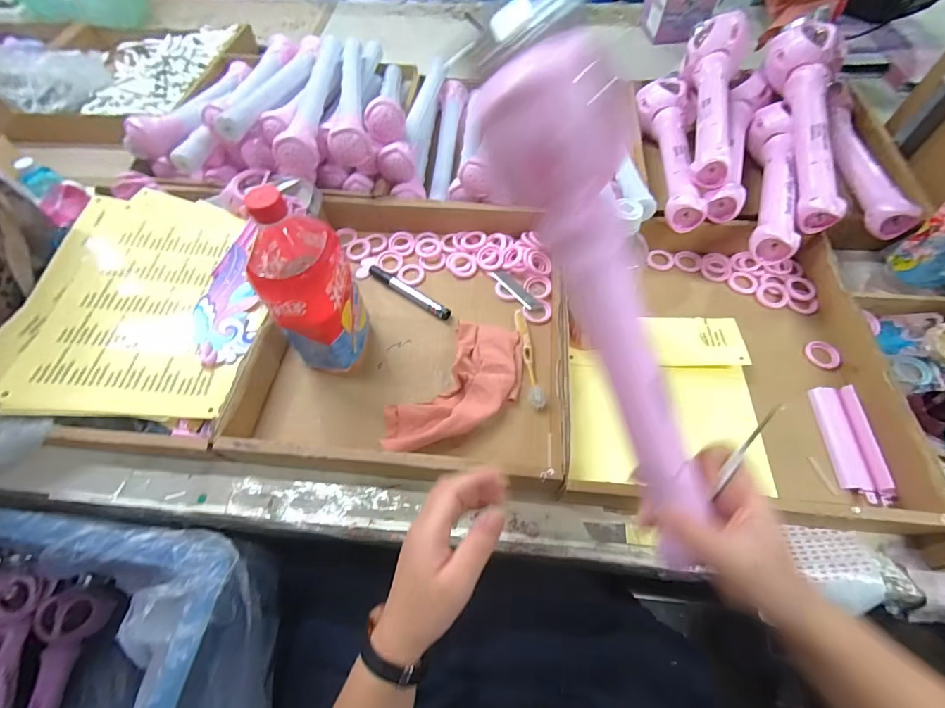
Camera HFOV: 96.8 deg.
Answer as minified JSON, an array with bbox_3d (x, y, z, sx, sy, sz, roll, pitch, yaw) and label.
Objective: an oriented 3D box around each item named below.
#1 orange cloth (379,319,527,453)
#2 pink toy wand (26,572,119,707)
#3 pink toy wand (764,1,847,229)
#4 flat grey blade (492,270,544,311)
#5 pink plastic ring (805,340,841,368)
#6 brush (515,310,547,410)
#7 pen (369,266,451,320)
[{"bbox_3d":[-0.013,0.038,0.470,0.105,0.032,0.197,30,65,18],"label":"orange cloth"},{"bbox_3d":[-0.630,0.515,0.608,0.062,0.063,0.353,2,60,3],"label":"pink toy wand"},{"bbox_3d":[0.460,-0.333,0.577,0.075,0.091,0.363,8,60,6],"label":"pink toy wand"},{"bbox_3d":[0.059,-0.084,0.556,0.018,0.004,0.085,-42,66,-3],"label":"flat grey blade"},{"bbox_3d":[0.421,0.000,0.506,0.033,0.008,0.035,-1,60,1],"label":"pink plastic ring"},{"bbox_3d":[0.065,0.002,0.503,0.019,0.014,0.135,-9,60,-3],"label":"brush"},{"bbox_3d":[-0.087,-0.084,0.556,0.135,0.013,0.017,31,65,18],"label":"pen"}]

